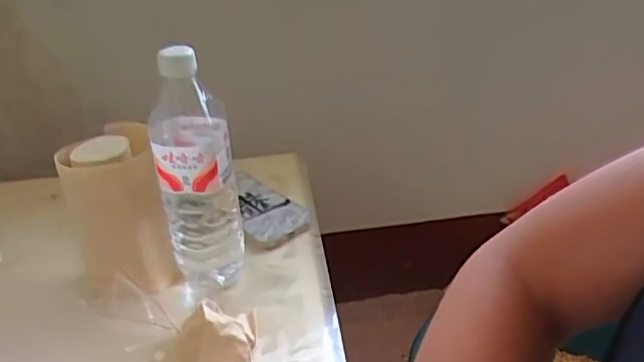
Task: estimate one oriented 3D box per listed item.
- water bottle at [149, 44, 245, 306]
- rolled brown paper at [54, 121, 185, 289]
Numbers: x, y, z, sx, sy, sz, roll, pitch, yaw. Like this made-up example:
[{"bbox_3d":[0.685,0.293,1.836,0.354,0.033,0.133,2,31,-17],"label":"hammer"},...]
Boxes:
[{"bbox_3d":[-0.105,-0.007,0.522,0.063,0.213,0.058,-11,31,-13],"label":"water bottle"},{"bbox_3d":[-0.177,0.028,0.545,0.079,0.131,0.075,-27,38,-35],"label":"rolled brown paper"}]

